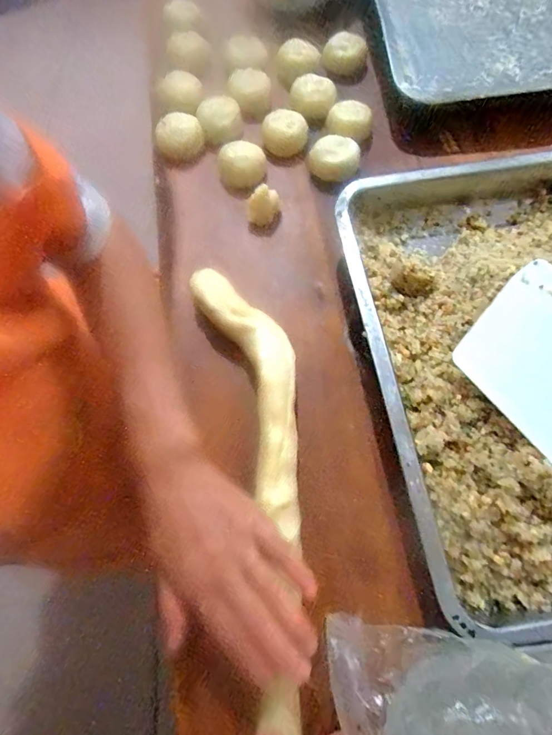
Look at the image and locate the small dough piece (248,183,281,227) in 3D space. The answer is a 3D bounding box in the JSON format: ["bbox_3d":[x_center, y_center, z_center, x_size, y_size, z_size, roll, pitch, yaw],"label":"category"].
[{"bbox_3d":[-0.012,-0.169,0.419,0.033,0.036,0.024,-6,69,0],"label":"small dough piece"}]

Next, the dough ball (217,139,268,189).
[{"bbox_3d":[-0.037,-0.224,0.447,0.052,0.026,0.058,-6,69,0],"label":"dough ball"}]

